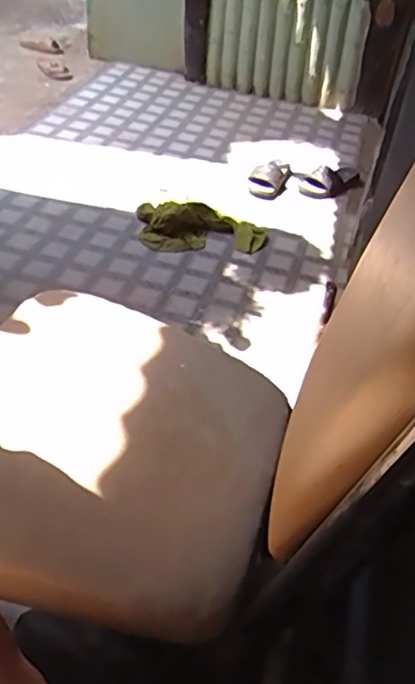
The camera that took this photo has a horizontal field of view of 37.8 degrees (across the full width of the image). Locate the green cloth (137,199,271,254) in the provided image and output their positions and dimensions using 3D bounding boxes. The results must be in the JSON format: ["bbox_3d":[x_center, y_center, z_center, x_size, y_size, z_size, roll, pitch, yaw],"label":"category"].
[{"bbox_3d":[-0.016,-0.333,1.788,0.391,0.072,0.182,5,42,-2],"label":"green cloth"}]

